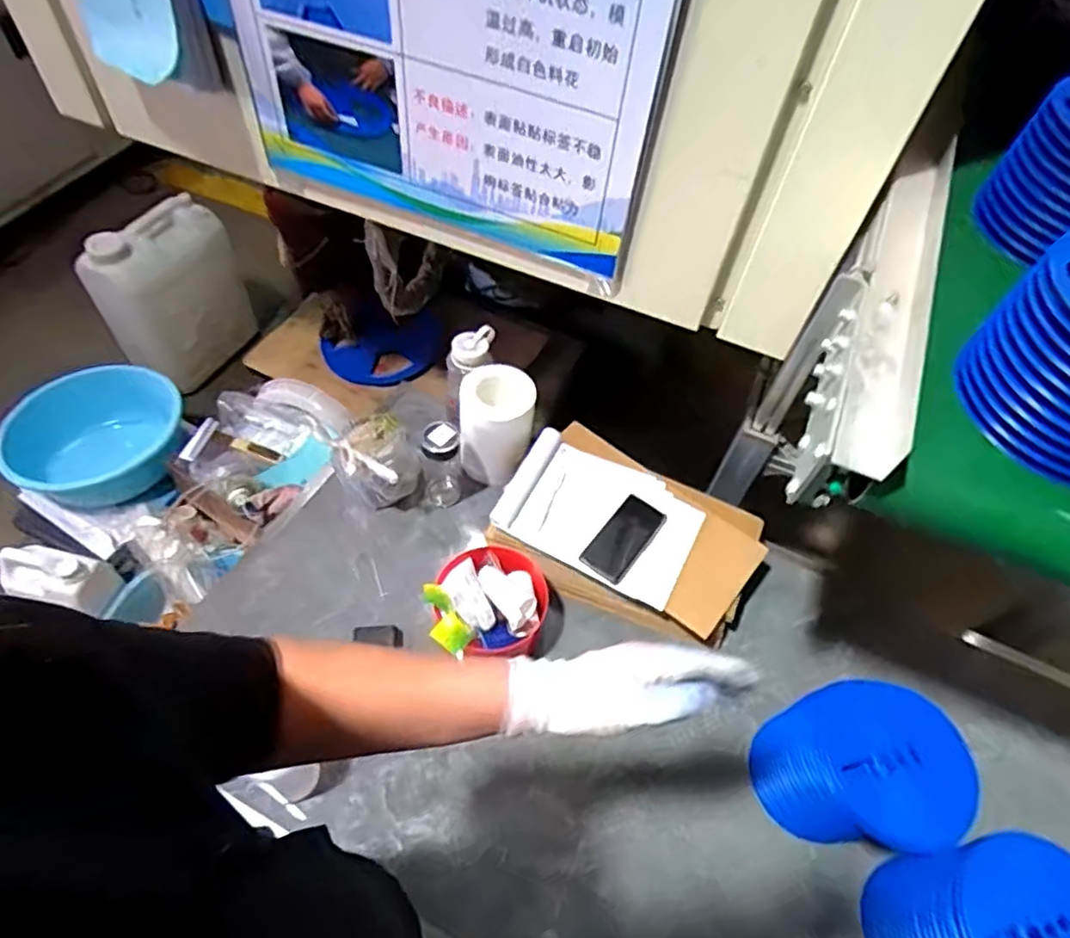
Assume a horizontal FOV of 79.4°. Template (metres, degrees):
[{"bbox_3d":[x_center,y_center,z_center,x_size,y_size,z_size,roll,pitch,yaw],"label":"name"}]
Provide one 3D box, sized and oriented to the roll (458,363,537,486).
[{"bbox_3d":[-0.071,-0.083,1.179,0.128,0.199,0.133,2,55,-3],"label":"roll"}]

